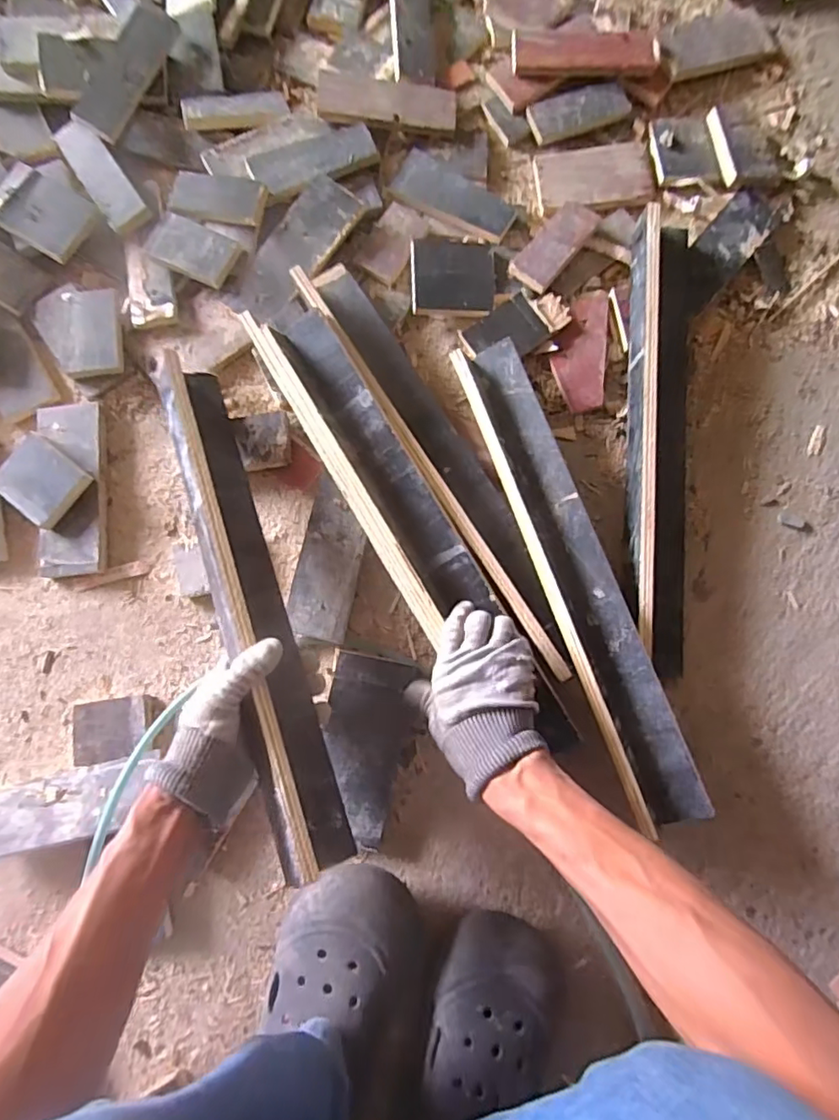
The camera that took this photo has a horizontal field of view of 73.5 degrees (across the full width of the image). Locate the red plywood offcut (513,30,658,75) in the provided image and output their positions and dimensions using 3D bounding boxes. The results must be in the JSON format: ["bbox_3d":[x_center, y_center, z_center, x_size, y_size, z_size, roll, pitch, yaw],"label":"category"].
[{"bbox_3d":[0.204,-0.618,0.688,0.177,0.016,0.051,1,81,-2],"label":"red plywood offcut"}]

